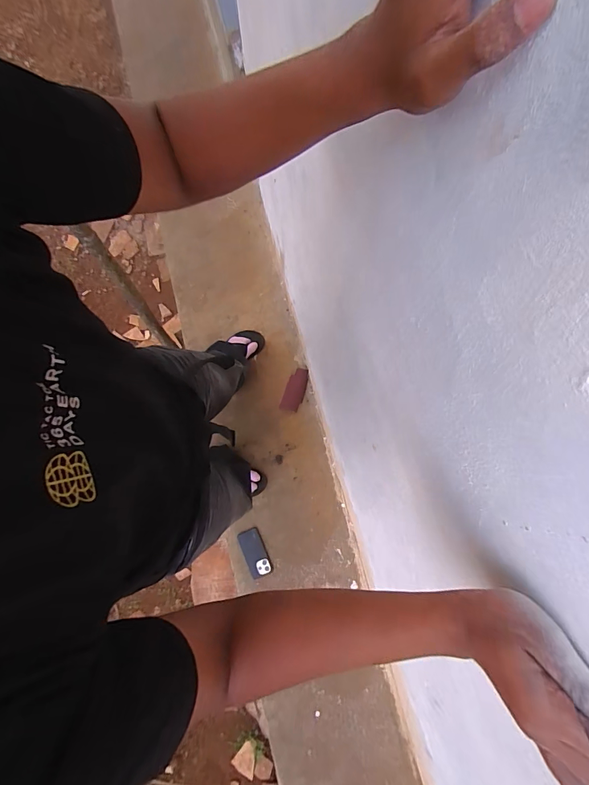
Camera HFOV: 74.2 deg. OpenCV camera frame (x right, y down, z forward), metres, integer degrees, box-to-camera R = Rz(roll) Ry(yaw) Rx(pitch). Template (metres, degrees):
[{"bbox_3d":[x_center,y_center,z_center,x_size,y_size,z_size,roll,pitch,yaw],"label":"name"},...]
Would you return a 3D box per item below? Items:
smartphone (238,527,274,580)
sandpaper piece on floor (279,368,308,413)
[{"bbox_3d":[-0.144,0.592,1.439,0.081,0.007,0.172,-27,68,-4],"label":"smartphone"},{"bbox_3d":[-0.001,-0.010,1.563,0.080,0.008,0.173,15,91,14],"label":"sandpaper piece on floor"}]

